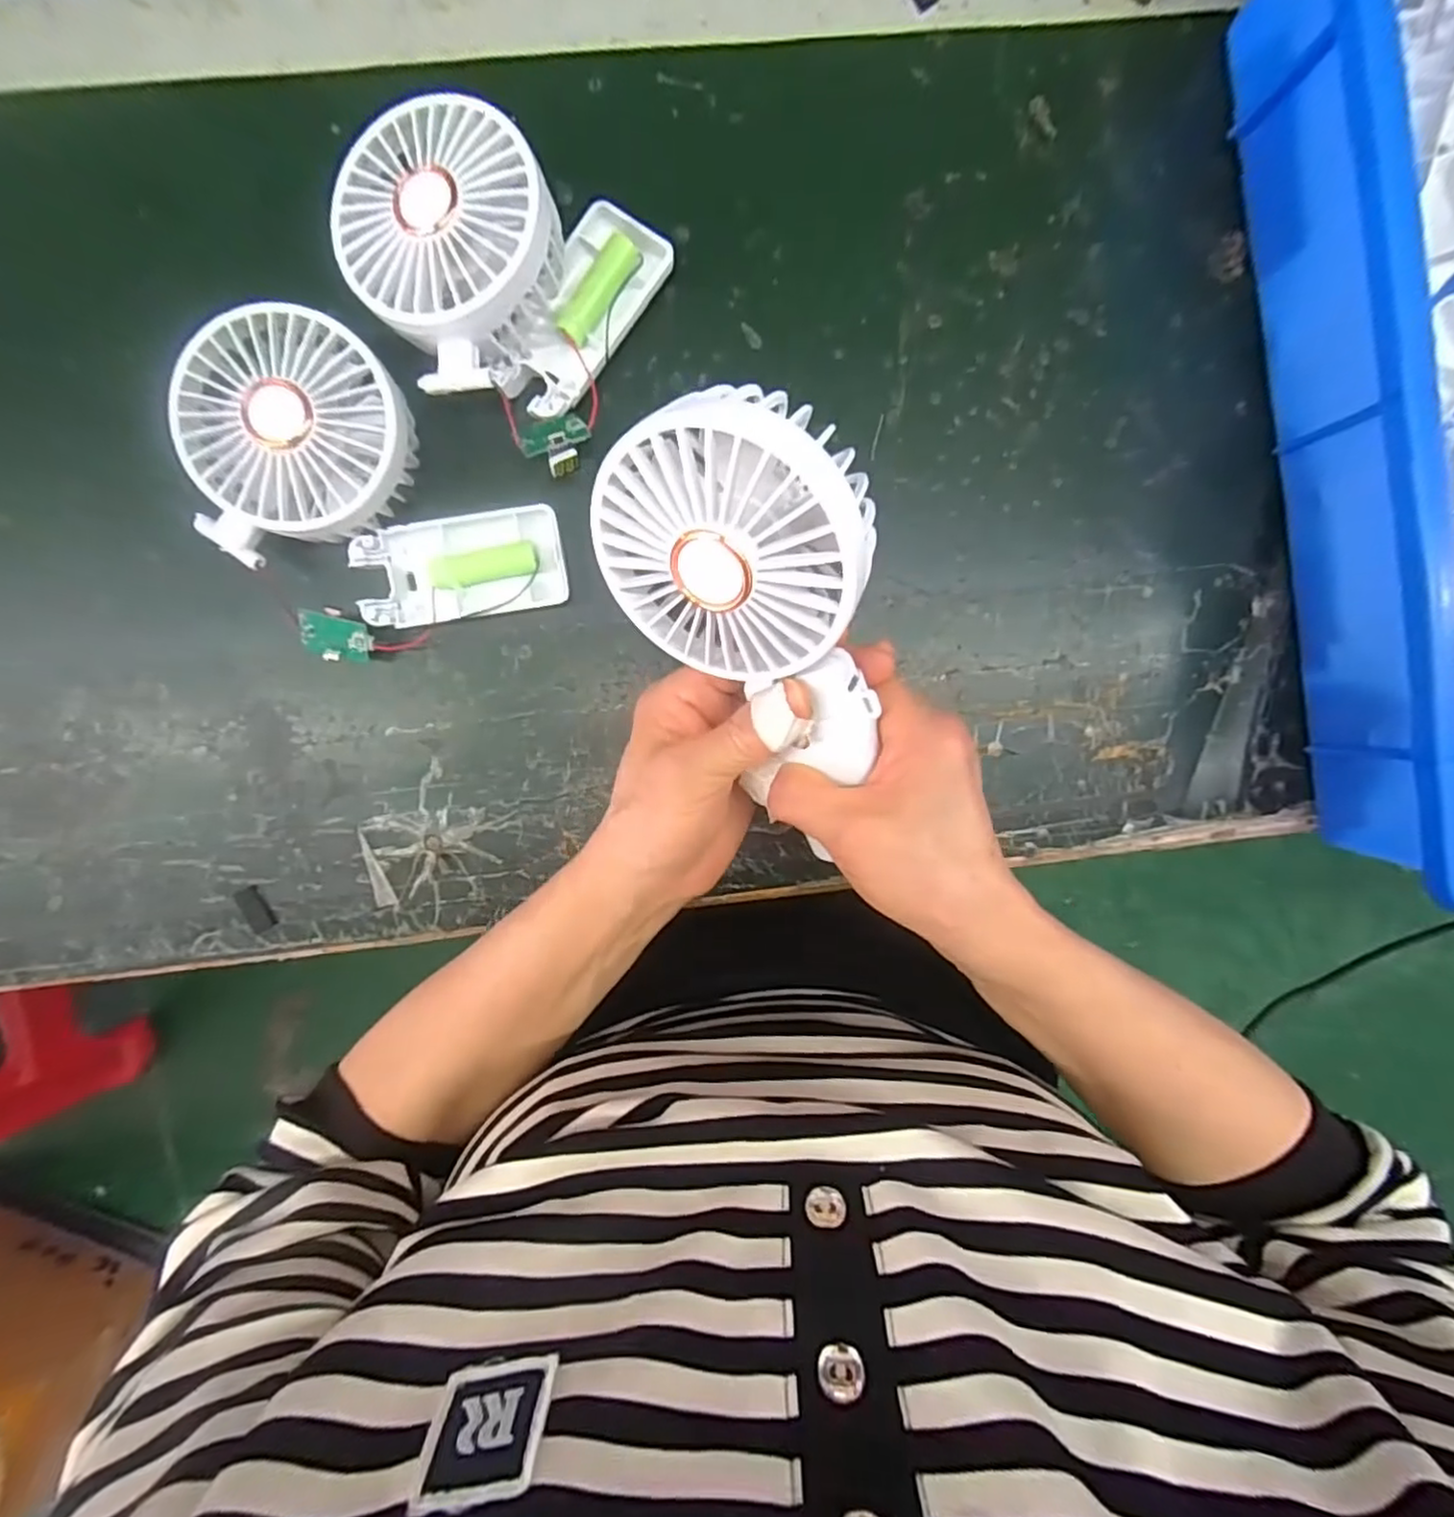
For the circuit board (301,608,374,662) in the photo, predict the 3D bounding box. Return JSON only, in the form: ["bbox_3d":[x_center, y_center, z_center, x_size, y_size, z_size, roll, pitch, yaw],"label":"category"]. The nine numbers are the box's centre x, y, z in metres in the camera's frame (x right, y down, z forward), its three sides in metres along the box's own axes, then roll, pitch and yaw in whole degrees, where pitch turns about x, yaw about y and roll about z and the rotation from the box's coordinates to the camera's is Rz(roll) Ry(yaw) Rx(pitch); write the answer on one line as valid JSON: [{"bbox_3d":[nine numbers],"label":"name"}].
[{"bbox_3d":[-0.175,-0.055,0.304,0.028,0.004,0.023,2,114,-8],"label":"circuit board"}]

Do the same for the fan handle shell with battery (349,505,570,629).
[{"bbox_3d":[-0.121,-0.088,0.314,0.091,0.016,0.044,-10,96,-2],"label":"fan handle shell with battery"}]

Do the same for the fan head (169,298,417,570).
[{"bbox_3d":[-0.183,-0.137,0.293,0.092,0.047,0.085,0,95,-3],"label":"fan head"}]

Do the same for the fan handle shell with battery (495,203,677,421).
[{"bbox_3d":[-0.065,-0.199,0.307,0.043,0.021,0.094,34,93,-5],"label":"fan handle shell with battery"}]

